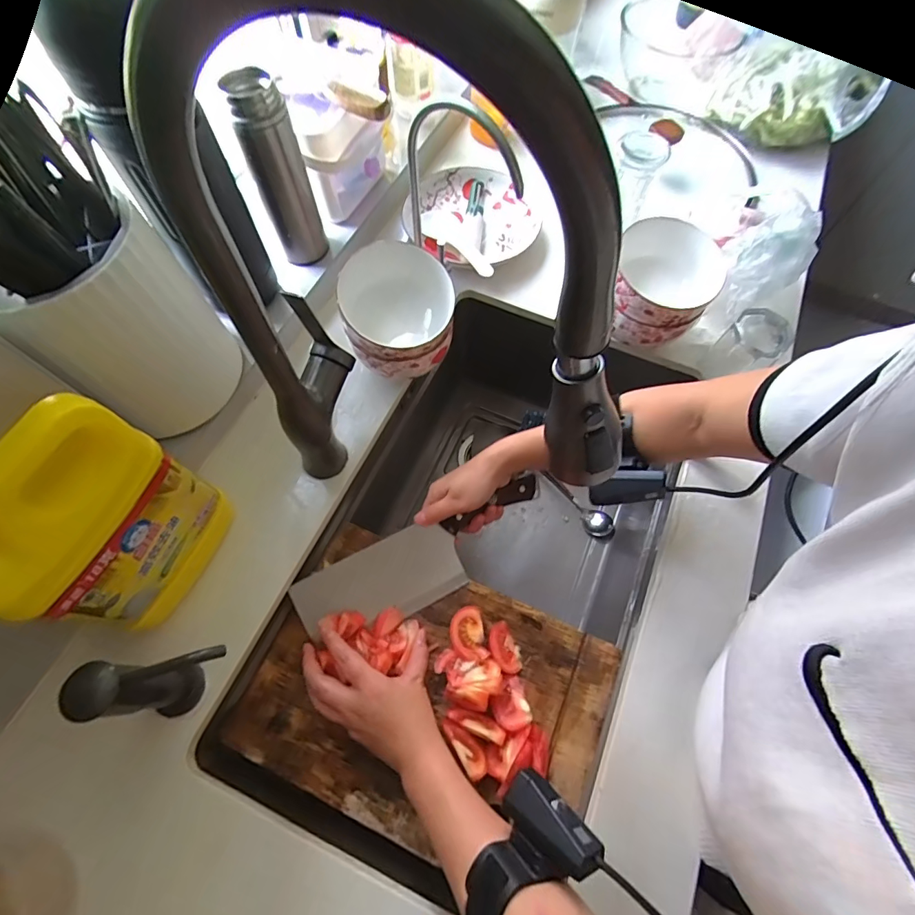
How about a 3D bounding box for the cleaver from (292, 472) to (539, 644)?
[{"bbox_3d":[-0.032,0.115,0.511,0.287,0.023,0.088,-25,94,-12],"label":"cleaver"}]

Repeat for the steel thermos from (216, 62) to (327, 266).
[{"bbox_3d":[-0.201,-0.316,0.517,0.057,0.192,0.044,-19,68,-10],"label":"steel thermos"}]

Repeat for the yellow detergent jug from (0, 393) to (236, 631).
[{"bbox_3d":[-0.274,0.051,0.348,0.059,0.226,0.139,27,69,10],"label":"yellow detergent jug"}]

